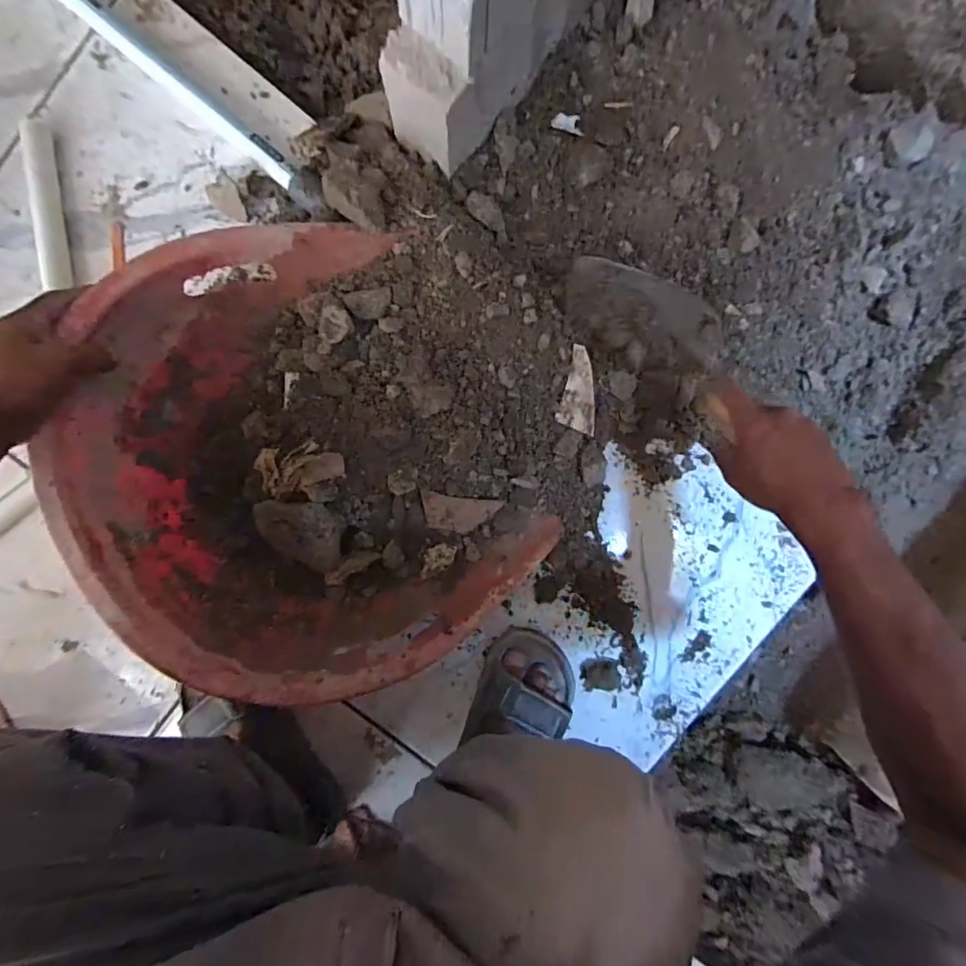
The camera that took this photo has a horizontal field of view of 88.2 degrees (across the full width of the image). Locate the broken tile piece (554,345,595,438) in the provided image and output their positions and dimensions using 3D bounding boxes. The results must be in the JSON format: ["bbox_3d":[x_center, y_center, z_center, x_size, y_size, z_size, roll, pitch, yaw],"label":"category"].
[{"bbox_3d":[0.109,-0.101,0.544,0.042,0.008,0.088,18,108,20],"label":"broken tile piece"}]

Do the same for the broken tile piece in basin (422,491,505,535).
[{"bbox_3d":[-0.023,0.033,0.536,0.088,0.008,0.040,4,89,-25],"label":"broken tile piece in basin"}]

